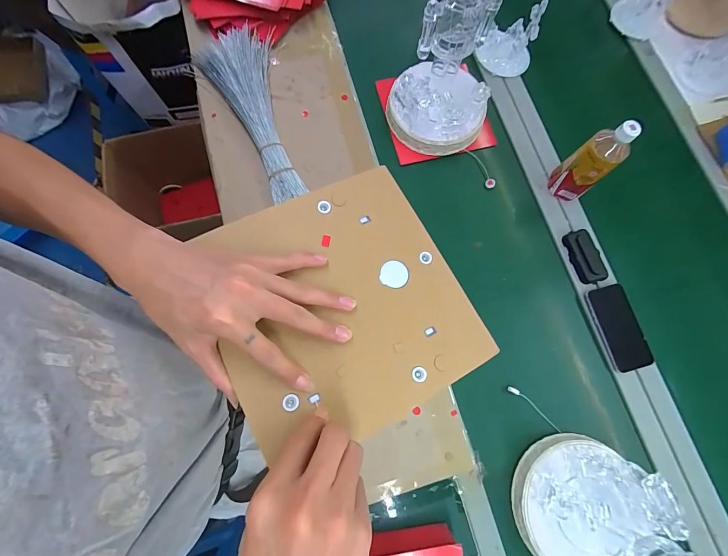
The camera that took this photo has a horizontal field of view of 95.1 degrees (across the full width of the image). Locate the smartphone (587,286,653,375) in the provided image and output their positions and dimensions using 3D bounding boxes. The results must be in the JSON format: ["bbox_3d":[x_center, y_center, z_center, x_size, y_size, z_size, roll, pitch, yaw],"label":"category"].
[{"bbox_3d":[0.480,0.093,0.628,0.070,0.013,0.155,-18,78,10],"label":"smartphone"}]

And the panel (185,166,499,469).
[{"bbox_3d":[-0.020,0.021,0.295,0.211,0.009,0.212,-26,81,-17],"label":"panel"}]

